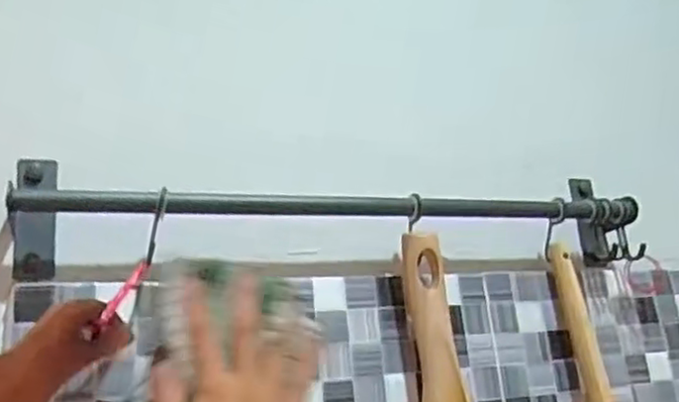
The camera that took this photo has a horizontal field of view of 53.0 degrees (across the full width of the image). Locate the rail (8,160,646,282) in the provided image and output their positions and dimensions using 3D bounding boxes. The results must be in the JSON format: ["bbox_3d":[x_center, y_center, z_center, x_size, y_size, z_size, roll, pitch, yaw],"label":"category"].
[{"bbox_3d":[0.020,0.013,0.533,0.506,0.074,0.049,1,-19,-20],"label":"rail"}]

